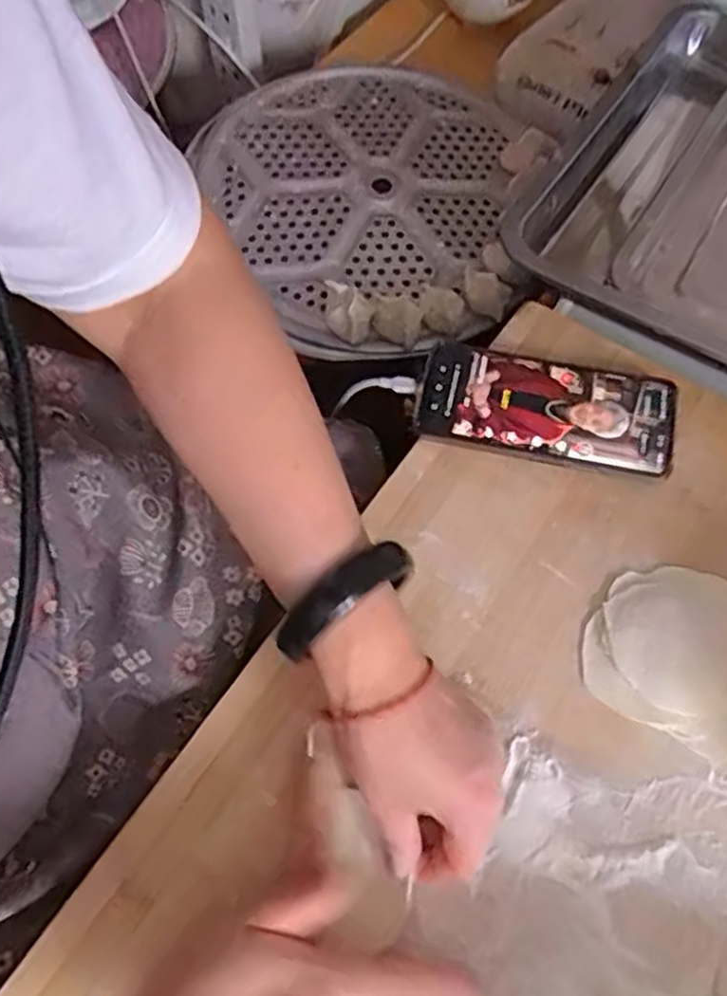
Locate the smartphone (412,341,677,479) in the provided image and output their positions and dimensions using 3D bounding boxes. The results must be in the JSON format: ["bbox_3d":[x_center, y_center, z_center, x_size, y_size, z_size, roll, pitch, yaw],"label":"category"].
[{"bbox_3d":[0.120,-0.060,0.484,0.163,0.010,0.078,13,65,7],"label":"smartphone"}]

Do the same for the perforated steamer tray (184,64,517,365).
[{"bbox_3d":[0.016,-0.271,0.658,0.275,0.032,0.304,-26,67,-11],"label":"perforated steamer tray"}]

